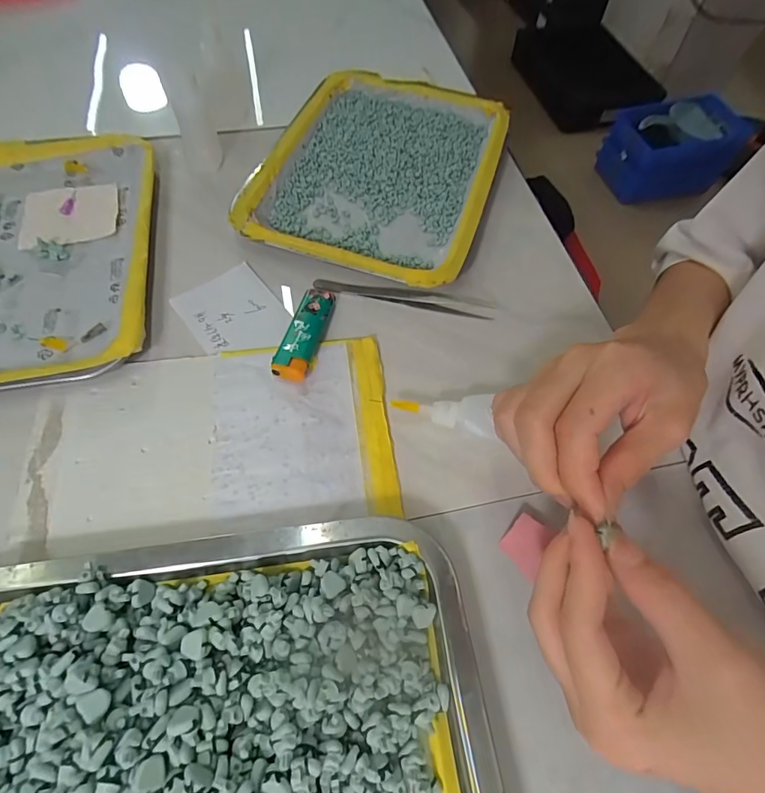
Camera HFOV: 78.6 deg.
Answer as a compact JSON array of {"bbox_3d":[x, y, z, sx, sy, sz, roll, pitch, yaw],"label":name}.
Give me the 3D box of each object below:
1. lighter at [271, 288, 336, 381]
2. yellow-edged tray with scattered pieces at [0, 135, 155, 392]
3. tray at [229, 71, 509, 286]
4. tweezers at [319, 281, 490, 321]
[{"bbox_3d":[-0.053,-0.043,0.320,0.023,0.015,0.078,13,60,6],"label":"lighter"},{"bbox_3d":[-0.272,-0.107,0.348,0.192,0.018,0.250,-9,60,-7],"label":"yellow-edged tray with scattered pieces"},{"bbox_3d":[0.001,-0.203,0.414,0.184,0.024,0.263,16,60,7],"label":"tray"},{"bbox_3d":[0.014,-0.074,0.350,0.131,0.006,0.014,11,60,4],"label":"tweezers"}]

